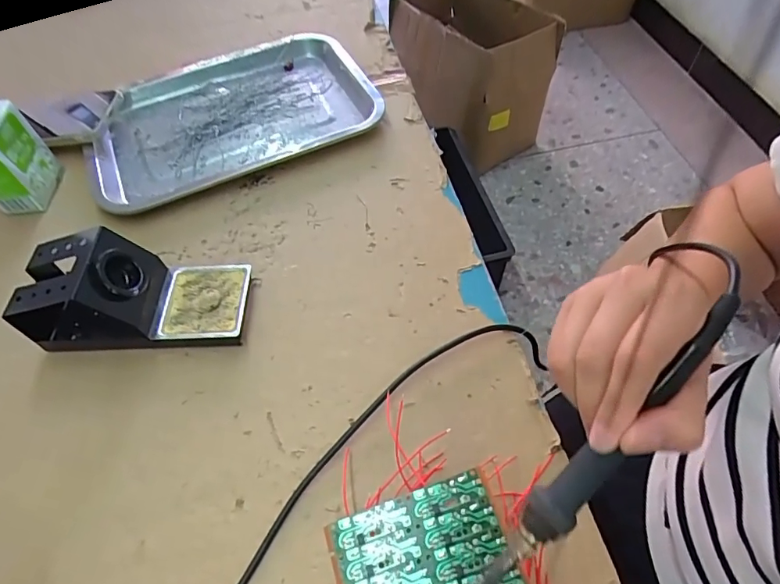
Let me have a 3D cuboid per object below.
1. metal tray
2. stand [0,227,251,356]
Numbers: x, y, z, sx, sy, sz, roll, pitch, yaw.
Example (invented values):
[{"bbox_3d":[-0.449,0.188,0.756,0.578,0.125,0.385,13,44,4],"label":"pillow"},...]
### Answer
[{"bbox_3d":[-0.178,-0.199,0.541,0.302,0.027,0.208,-22,58,-13],"label":"metal tray"},{"bbox_3d":[-0.200,0.000,0.383,0.157,0.071,0.072,-4,56,-1],"label":"stand"}]

